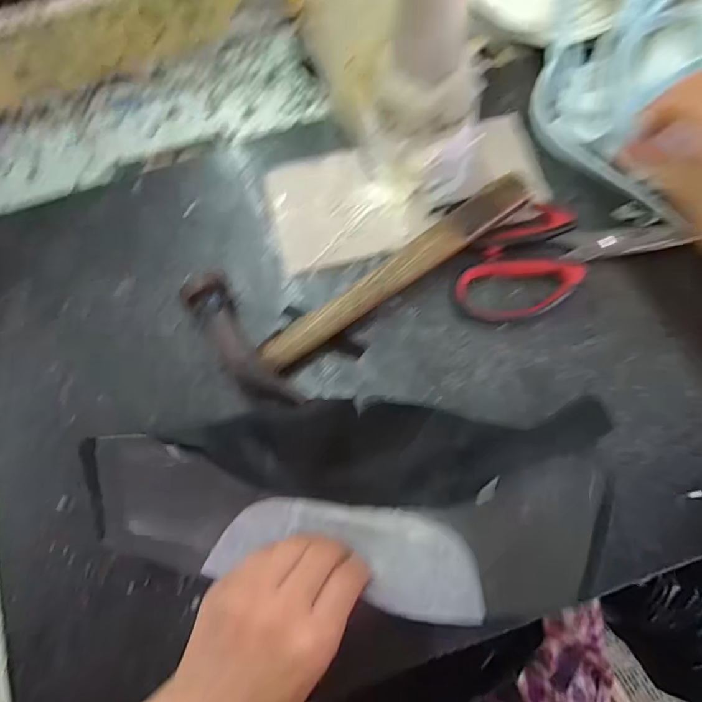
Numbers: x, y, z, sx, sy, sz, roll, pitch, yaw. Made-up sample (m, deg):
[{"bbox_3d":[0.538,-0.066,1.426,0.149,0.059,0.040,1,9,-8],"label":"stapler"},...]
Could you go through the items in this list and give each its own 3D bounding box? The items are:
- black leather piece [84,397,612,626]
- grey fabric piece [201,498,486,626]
[{"bbox_3d":[-0.004,0.086,0.261,0.263,0.072,0.116,1,72,3],"label":"black leather piece"},{"bbox_3d":[-0.001,0.119,0.274,0.153,0.027,0.053,10,72,7],"label":"grey fabric piece"}]

